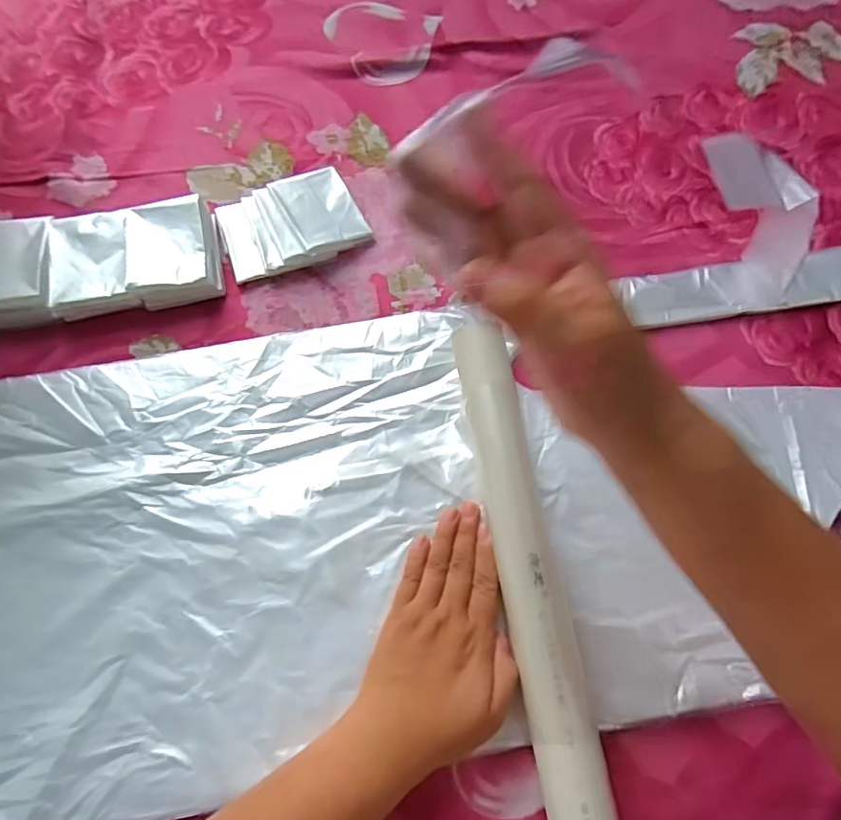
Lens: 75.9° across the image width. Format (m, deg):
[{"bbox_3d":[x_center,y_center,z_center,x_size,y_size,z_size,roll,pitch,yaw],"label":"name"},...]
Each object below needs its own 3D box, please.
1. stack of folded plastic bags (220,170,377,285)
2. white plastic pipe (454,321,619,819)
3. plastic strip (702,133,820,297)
[{"bbox_3d":[-0.113,-0.163,0.471,0.118,0.015,0.085,-23,71,-7],"label":"stack of folded plastic bags"},{"bbox_3d":[0.072,0.101,0.355,0.040,0.036,0.374,-8,63,-2],"label":"white plastic pipe"},{"bbox_3d":[0.236,-0.130,0.365,0.047,0.172,0.045,-20,66,31],"label":"plastic strip"}]

